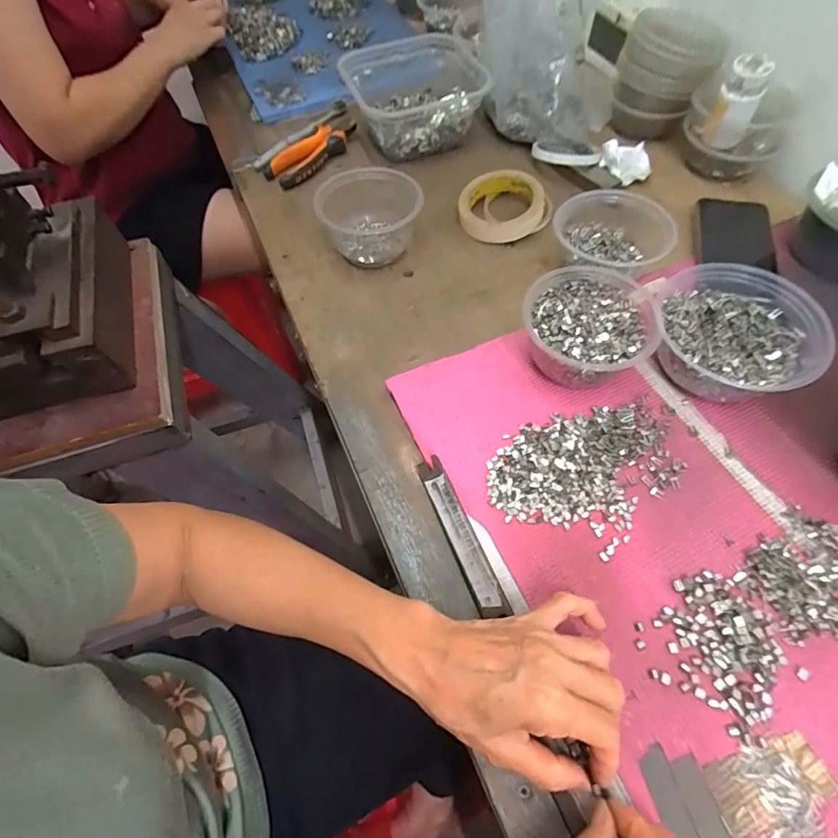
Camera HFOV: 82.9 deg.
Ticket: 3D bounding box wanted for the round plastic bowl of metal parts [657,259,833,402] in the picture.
[{"bbox_3d":[0.283,-0.079,0.431,0.133,0.059,0.146,-2,60,3],"label":"round plastic bowl of metal parts"}]

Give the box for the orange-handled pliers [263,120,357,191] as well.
[{"bbox_3d":[-0.142,-0.364,0.643,0.058,0.022,0.139,38,69,22],"label":"orange-handled pliers"}]

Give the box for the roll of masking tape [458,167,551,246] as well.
[{"bbox_3d":[0.102,-0.257,0.573,0.106,0.034,0.106,-2,60,3],"label":"roll of masking tape"}]

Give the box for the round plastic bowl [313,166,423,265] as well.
[{"bbox_3d":[-0.053,-0.224,0.539,0.105,0.069,0.099,-2,60,3],"label":"round plastic bowl"}]

